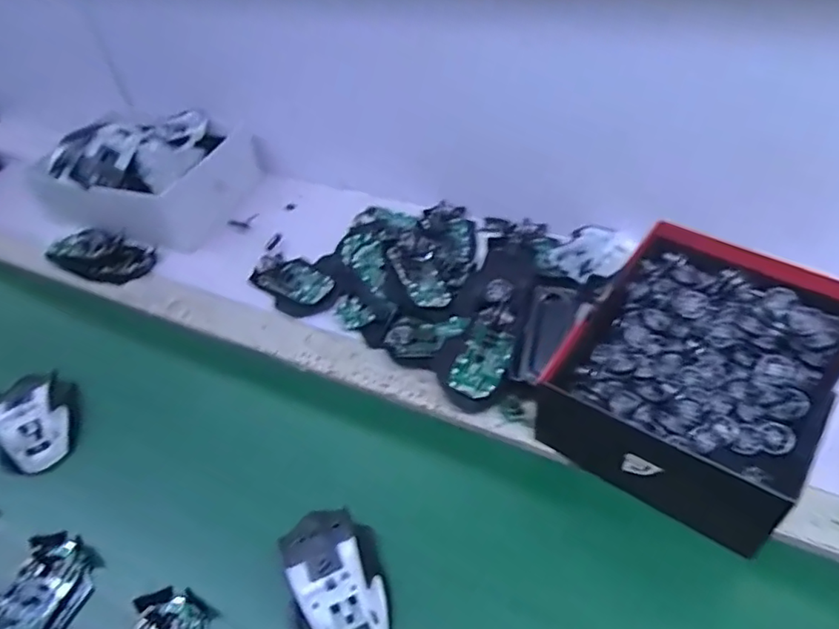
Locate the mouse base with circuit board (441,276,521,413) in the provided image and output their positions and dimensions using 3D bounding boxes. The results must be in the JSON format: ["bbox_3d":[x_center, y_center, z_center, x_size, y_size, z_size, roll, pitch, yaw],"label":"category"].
[{"bbox_3d":[0.067,0.023,0.566,0.059,0.021,0.143,14,63,18],"label":"mouse base with circuit board"}]

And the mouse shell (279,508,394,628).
[{"bbox_3d":[-0.061,0.196,0.424,0.068,0.033,0.109,-16,48,-9],"label":"mouse shell"}]

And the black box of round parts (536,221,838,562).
[{"bbox_3d":[0.243,0.045,0.497,0.198,0.077,0.235,25,54,26],"label":"black box of round parts"}]

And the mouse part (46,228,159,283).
[{"bbox_3d":[-0.401,-0.073,0.726,0.122,0.030,0.066,15,50,18],"label":"mouse part"}]

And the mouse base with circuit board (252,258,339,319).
[{"bbox_3d":[-0.141,-0.033,0.668,0.069,0.013,0.095,-33,53,-23],"label":"mouse base with circuit board"}]

